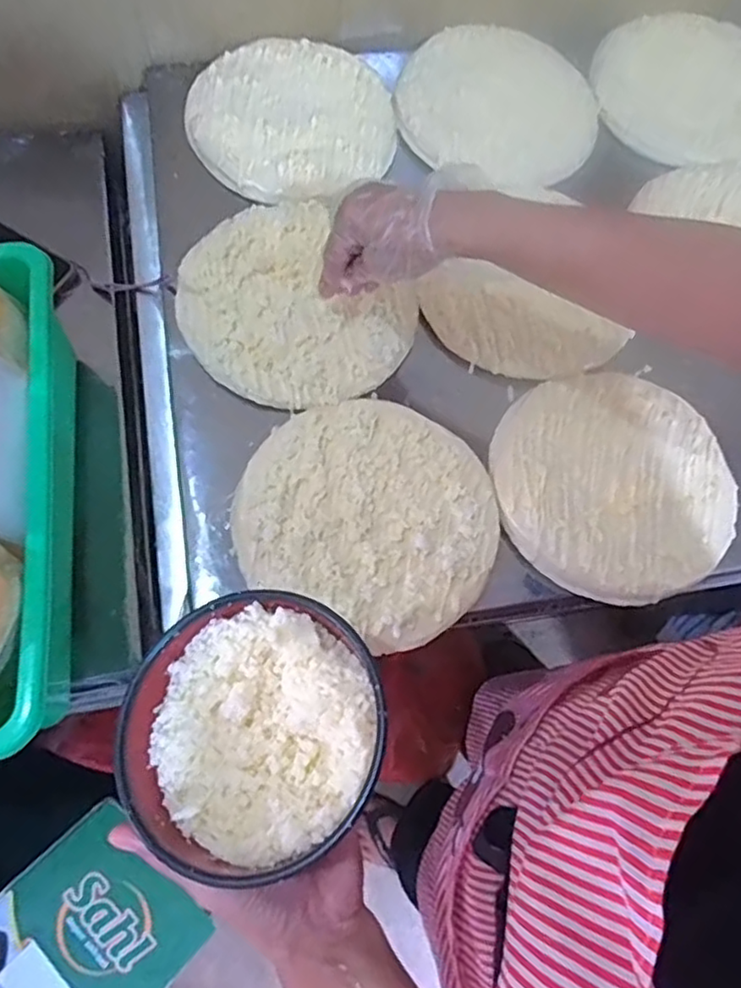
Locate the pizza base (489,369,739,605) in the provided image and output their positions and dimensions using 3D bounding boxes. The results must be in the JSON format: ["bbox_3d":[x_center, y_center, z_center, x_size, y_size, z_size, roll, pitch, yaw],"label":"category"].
[{"bbox_3d":[0.197,-0.012,0.526,0.192,0.019,0.190,1,71,-2],"label":"pizza base"}]

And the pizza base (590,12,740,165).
[{"bbox_3d":[0.336,-0.431,0.673,0.195,0.018,0.172,4,71,-1],"label":"pizza base"}]

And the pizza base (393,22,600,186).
[{"bbox_3d":[0.133,-0.406,0.659,0.200,0.024,0.197,21,72,5],"label":"pizza base"}]

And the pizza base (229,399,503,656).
[{"bbox_3d":[0.001,0.011,0.501,0.195,0.009,0.176,26,72,7],"label":"pizza base"}]

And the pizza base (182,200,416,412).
[{"bbox_3d":[-0.070,-0.162,0.562,0.194,0.025,0.172,43,75,12],"label":"pizza base"}]

